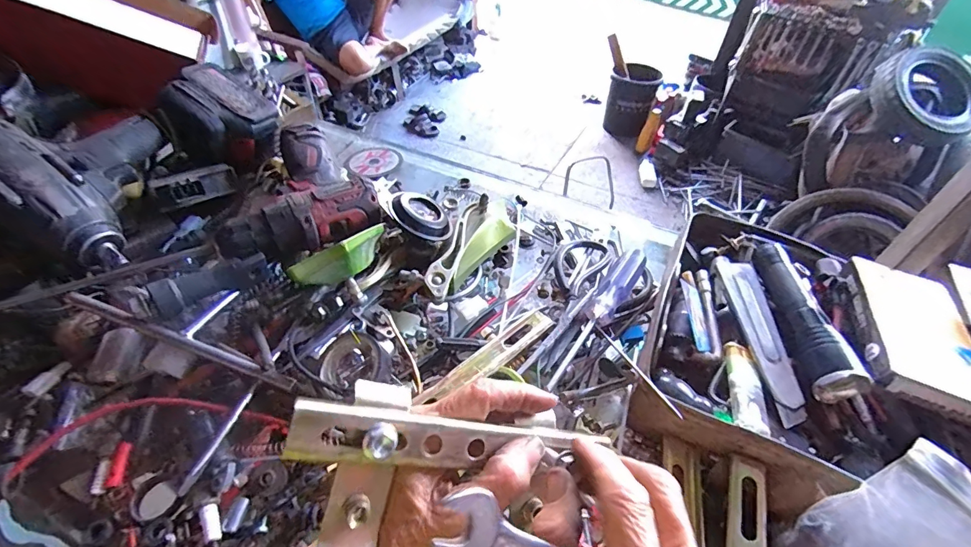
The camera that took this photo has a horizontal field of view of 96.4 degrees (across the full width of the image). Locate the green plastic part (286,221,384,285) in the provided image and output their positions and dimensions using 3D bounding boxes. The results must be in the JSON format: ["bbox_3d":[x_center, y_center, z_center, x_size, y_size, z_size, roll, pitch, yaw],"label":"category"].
[{"bbox_3d":[-0.109,-0.016,0.349,0.023,0.036,0.103,19,26,14],"label":"green plastic part"}]

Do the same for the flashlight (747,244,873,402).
[{"bbox_3d":[0.258,0.030,0.353,0.032,0.031,0.143,6,47,3],"label":"flashlight"}]

